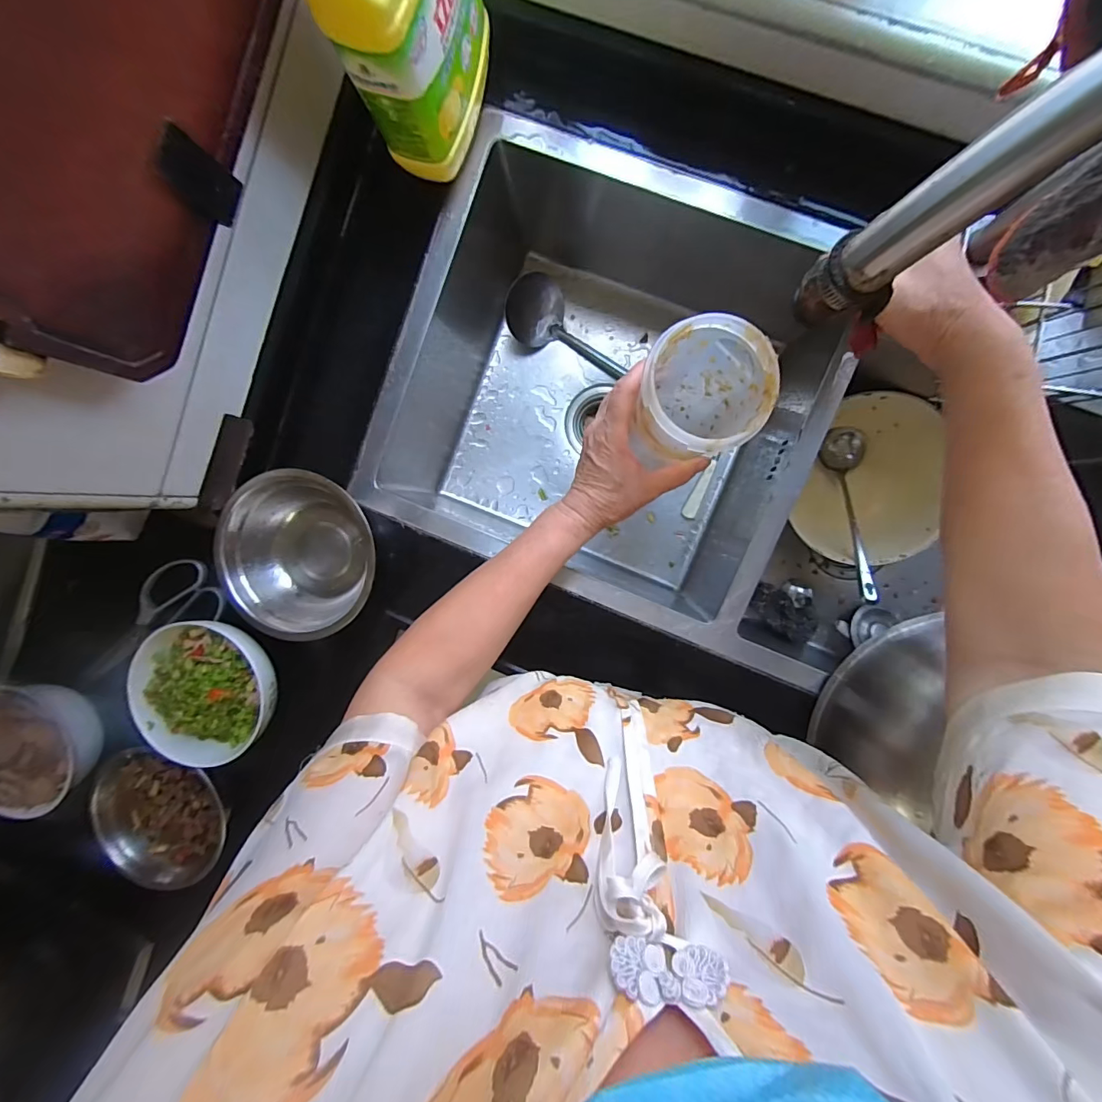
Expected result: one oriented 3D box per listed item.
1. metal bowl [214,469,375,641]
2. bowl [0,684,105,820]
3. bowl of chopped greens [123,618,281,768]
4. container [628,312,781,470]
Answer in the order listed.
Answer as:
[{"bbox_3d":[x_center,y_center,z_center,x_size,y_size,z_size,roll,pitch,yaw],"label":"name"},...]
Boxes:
[{"bbox_3d":[-0.255,0.002,0.489,0.158,0.060,0.161,0,95,5],"label":"metal bowl"},{"bbox_3d":[-0.577,0.213,0.531,0.135,0.063,0.148,0,95,5],"label":"bowl"},{"bbox_3d":[-0.372,0.157,0.508,0.139,0.051,0.156,-2,95,5],"label":"bowl of chopped greens"},{"bbox_3d":[0.113,-0.117,0.382,0.082,0.162,0.086,0,95,5],"label":"container"}]

